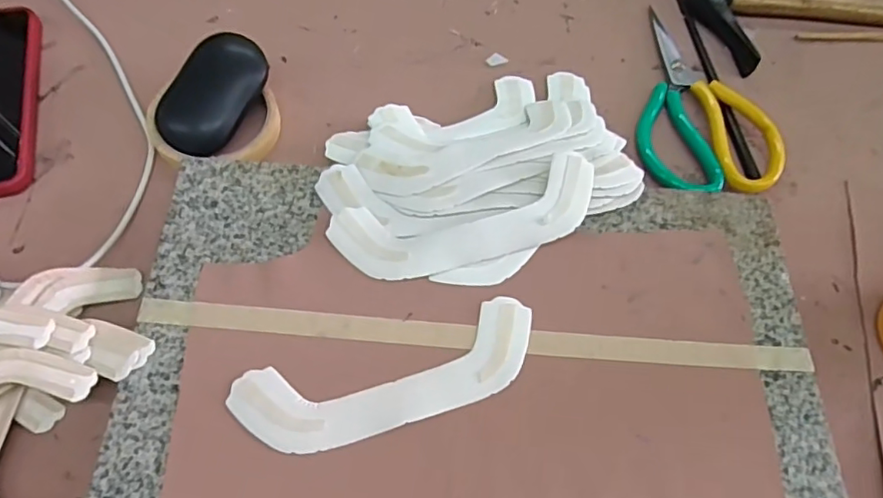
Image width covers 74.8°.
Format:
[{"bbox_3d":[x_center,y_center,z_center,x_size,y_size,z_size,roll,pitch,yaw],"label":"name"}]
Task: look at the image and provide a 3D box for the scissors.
[{"bbox_3d":[0.187,-0.118,0.446,0.095,0.020,0.174,-10,66,-8],"label":"scissors"}]

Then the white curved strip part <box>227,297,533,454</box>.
[{"bbox_3d":[-0.027,0.071,0.320,0.168,0.004,0.051,-16,67,-11],"label":"white curved strip part"}]

